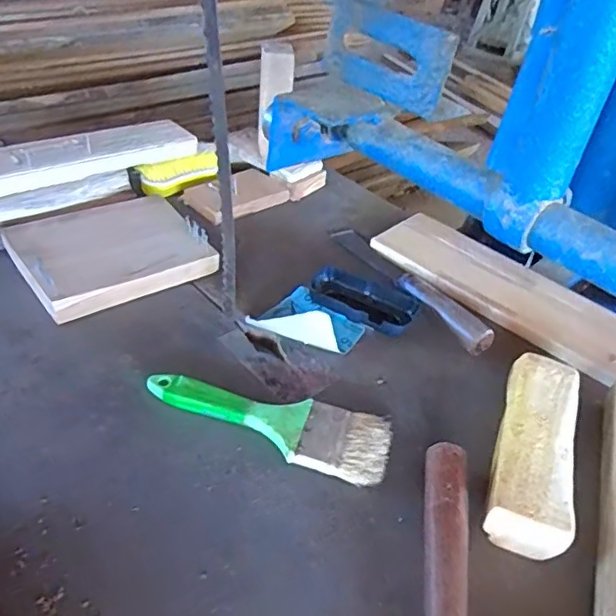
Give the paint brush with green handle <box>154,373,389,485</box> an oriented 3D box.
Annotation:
[{"bbox_3d":[-0.032,0.087,0.458,0.197,0.018,0.062,17,39,9],"label":"paint brush with green handle"}]

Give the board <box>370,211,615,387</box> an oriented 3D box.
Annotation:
[{"bbox_3d":[0.249,-0.001,0.613,0.125,0.018,0.390,-25,50,-36],"label":"board"}]

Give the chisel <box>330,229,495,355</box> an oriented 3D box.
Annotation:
[{"bbox_3d":[0.104,-0.035,0.621,0.041,0.023,0.245,-17,45,-29],"label":"chisel"}]

